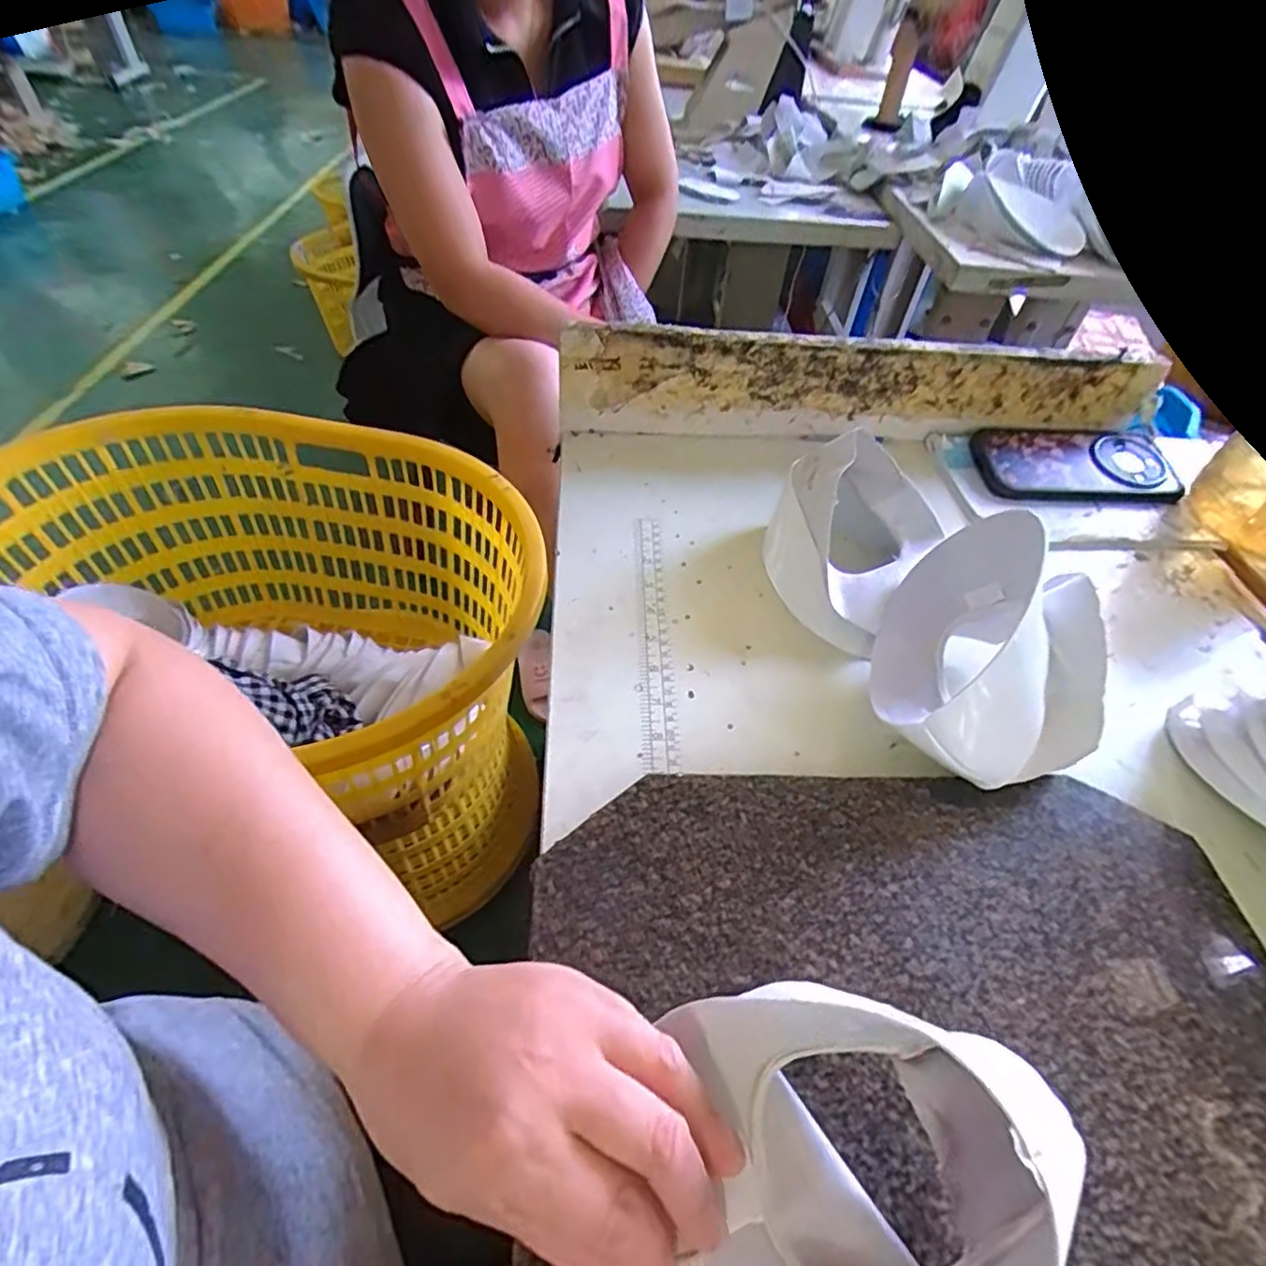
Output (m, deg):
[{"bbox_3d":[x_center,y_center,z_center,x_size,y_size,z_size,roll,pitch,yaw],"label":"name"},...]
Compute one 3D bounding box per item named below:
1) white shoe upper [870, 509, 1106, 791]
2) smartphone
[{"bbox_3d":[0.196,0.006,0.373,0.097,0.091,0.157,7,48,1],"label":"white shoe upper"},{"bbox_3d":[0.387,-0.148,0.569,0.167,0.007,0.088,-1,60,-4],"label":"smartphone"}]

